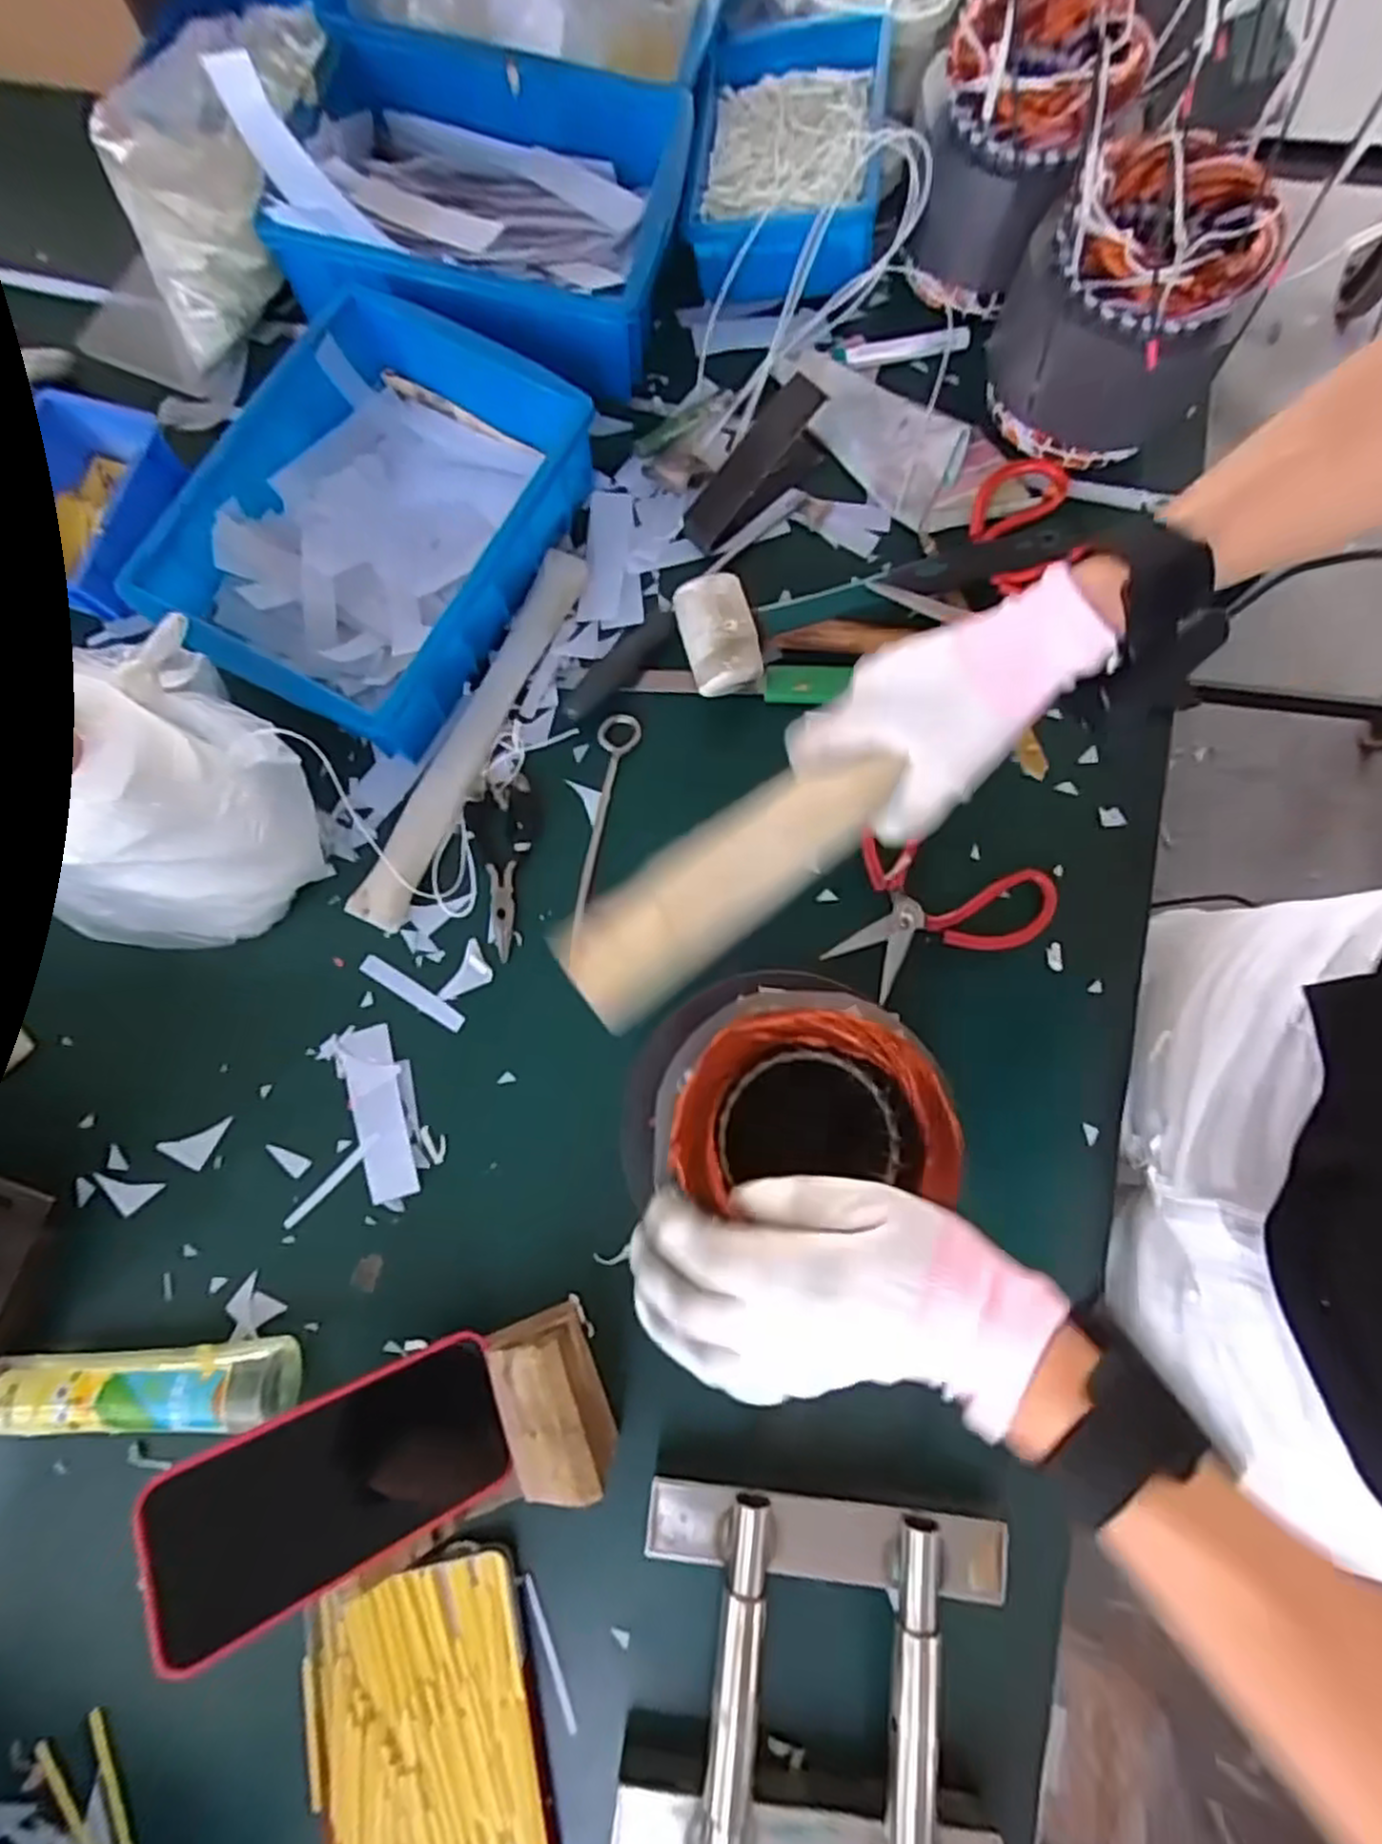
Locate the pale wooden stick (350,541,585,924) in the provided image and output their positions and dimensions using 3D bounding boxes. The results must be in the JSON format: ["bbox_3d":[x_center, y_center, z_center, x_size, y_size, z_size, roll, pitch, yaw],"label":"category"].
[{"bbox_3d":[-0.153,-0.133,0.534,0.032,0.021,0.296,24,79,6],"label":"pale wooden stick"}]

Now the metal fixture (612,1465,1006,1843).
[{"bbox_3d":[0.066,0.406,0.399,0.194,0.046,0.177,6,78,2],"label":"metal fixture"}]

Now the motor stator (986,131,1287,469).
[{"bbox_3d":[0.292,-0.420,0.517,0.130,0.128,0.134,0,77,1],"label":"motor stator"}]

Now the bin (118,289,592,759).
[{"bbox_3d":[-0.214,-0.271,0.527,0.201,0.091,0.281,29,80,7],"label":"bin"}]

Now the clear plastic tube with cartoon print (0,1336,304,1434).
[{"bbox_3d":[-0.322,0.271,0.440,0.189,0.035,0.041,-4,77,0],"label":"clear plastic tube with cartoon print"}]

